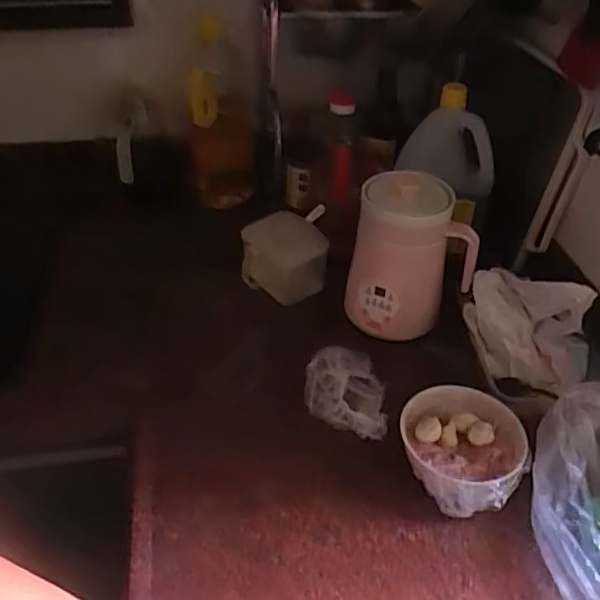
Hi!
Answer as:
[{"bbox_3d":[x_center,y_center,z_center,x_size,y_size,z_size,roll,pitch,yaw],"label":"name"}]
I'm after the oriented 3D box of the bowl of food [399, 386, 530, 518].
[{"bbox_3d":[0.164,0.154,0.632,0.124,0.062,0.115,2,40,-2],"label":"bowl of food"}]

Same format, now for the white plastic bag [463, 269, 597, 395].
[{"bbox_3d":[0.260,0.026,0.710,0.139,0.126,0.093,32,48,30],"label":"white plastic bag"}]

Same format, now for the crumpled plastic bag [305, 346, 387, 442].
[{"bbox_3d":[0.052,0.101,0.707,0.091,0.034,0.119,5,40,1],"label":"crumpled plastic bag"}]

